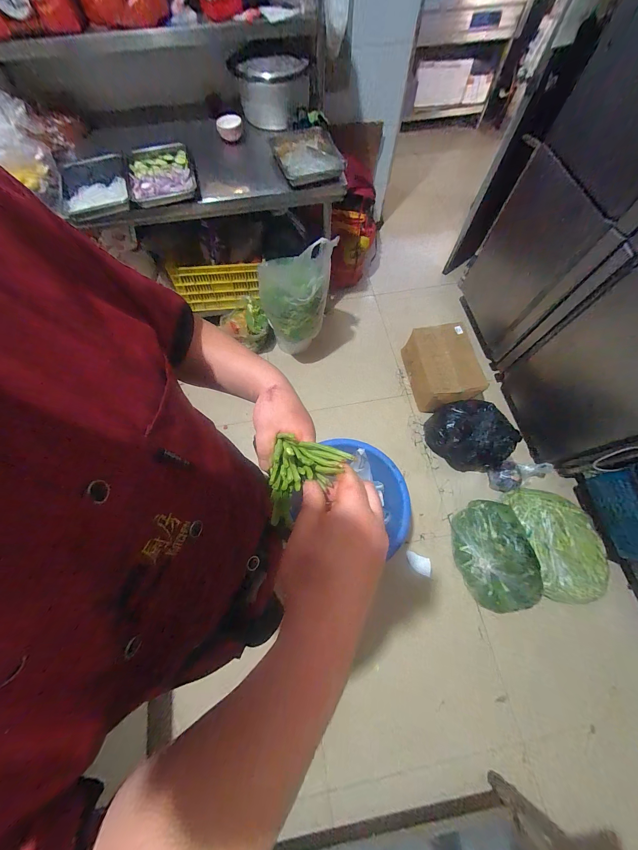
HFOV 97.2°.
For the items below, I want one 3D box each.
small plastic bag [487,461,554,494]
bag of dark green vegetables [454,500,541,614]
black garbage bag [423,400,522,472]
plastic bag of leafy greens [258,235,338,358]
[{"bbox_3d":[1.030,0.238,1.423,0.301,0.154,0.141,-15,69,-5],"label":"small plastic bag"},{"bbox_3d":[0.761,0.579,1.246,0.242,0.230,0.460,-6,69,-2],"label":"bag of dark green vegetables"},{"bbox_3d":[0.775,0.041,1.437,0.391,0.292,0.304,41,75,15],"label":"black garbage bag"},{"bbox_3d":[-0.099,-0.607,1.404,0.354,0.548,0.237,-15,69,-5],"label":"plastic bag of leafy greens"}]

